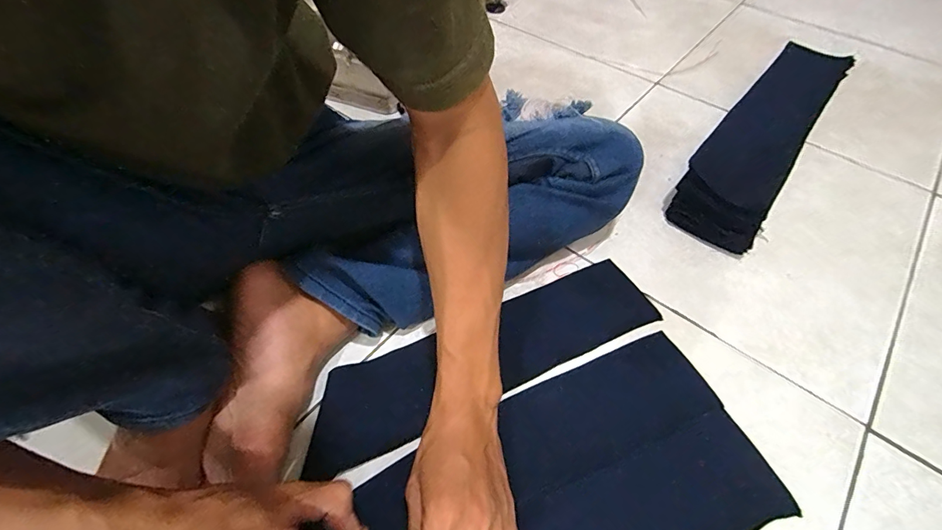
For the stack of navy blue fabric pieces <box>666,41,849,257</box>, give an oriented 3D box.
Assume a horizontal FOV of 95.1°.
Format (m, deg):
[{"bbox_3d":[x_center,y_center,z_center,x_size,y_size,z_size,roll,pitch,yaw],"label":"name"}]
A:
[{"bbox_3d":[0.394,-0.176,0.587,0.100,0.069,0.386,32,59,22],"label":"stack of navy blue fabric pieces"}]

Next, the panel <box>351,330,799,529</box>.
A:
[{"bbox_3d":[0.072,0.181,0.349,0.339,0.033,0.170,-18,57,-12],"label":"panel"}]

